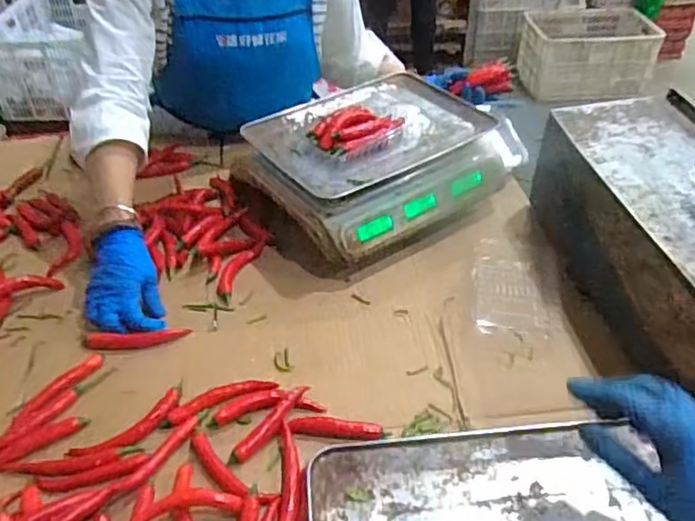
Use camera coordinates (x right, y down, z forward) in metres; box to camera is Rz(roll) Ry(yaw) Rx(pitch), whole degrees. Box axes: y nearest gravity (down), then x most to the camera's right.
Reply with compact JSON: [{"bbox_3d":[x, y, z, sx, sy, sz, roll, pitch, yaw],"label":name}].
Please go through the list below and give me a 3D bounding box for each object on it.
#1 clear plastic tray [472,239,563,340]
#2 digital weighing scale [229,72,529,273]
[{"bbox_3d":[0.218,0.034,0.791,0.100,0.022,0.153,2,41,4],"label":"clear plastic tray"},{"bbox_3d":[0.053,-0.172,0.955,0.382,0.102,0.305,-26,47,-26],"label":"digital weighing scale"}]

